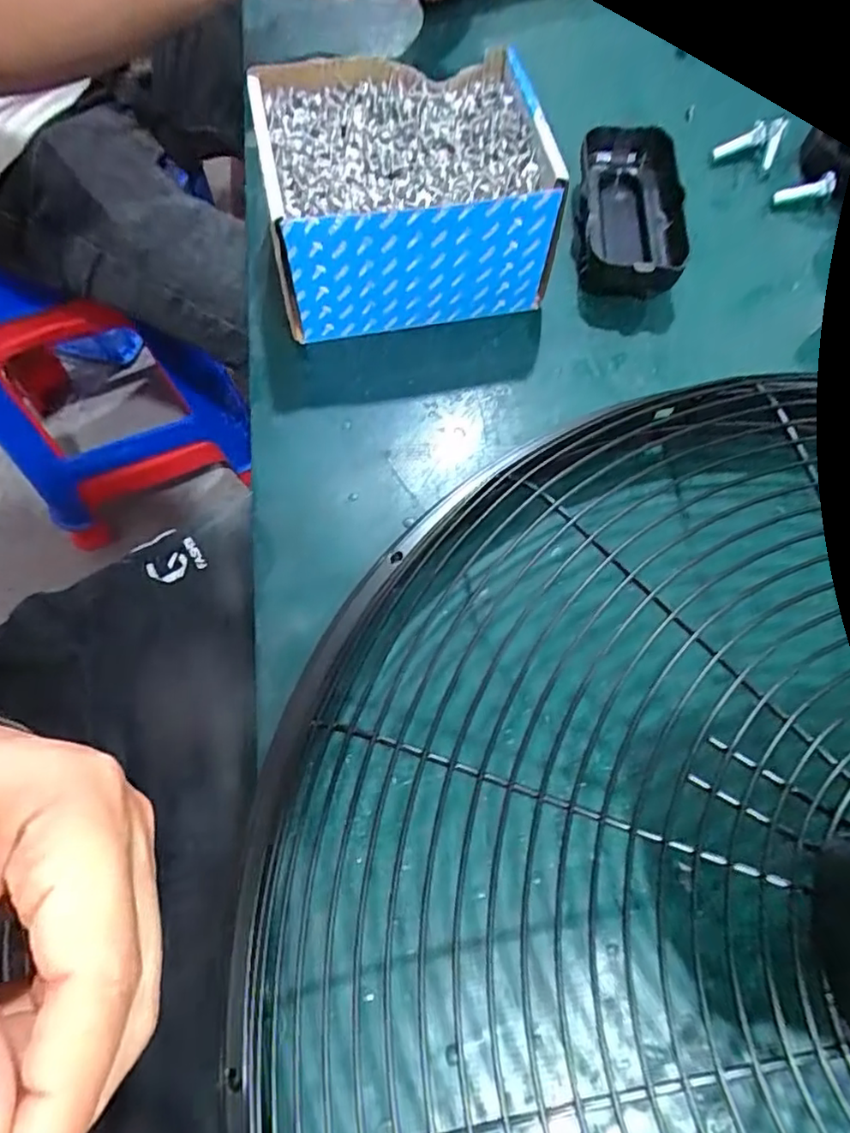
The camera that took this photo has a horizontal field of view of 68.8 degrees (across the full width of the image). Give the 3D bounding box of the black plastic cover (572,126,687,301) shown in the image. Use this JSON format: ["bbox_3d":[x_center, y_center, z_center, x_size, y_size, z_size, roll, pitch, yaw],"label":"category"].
[{"bbox_3d":[0.112,-0.196,0.343,0.052,0.030,0.108,5,67,1],"label":"black plastic cover"}]

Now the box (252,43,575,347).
[{"bbox_3d":[-0.013,-0.187,0.312,0.130,0.074,0.113,-8,68,-4],"label":"box"}]

